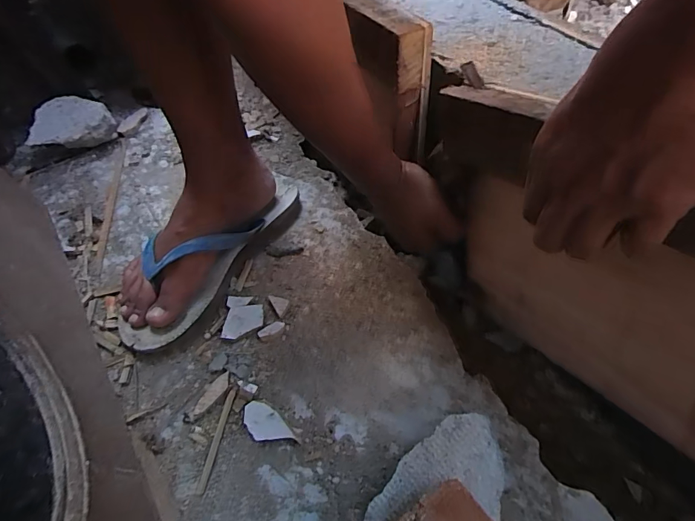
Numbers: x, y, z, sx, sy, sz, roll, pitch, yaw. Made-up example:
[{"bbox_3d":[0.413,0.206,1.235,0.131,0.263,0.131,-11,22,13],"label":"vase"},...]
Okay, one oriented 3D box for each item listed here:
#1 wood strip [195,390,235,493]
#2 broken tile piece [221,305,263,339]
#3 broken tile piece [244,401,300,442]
[{"bbox_3d":[-0.112,0.152,0.385,0.008,0.004,0.085,6,51,8],"label":"wood strip"},{"bbox_3d":[-0.105,0.060,0.454,0.040,0.006,0.036,-10,50,-6],"label":"broken tile piece"},{"bbox_3d":[-0.070,0.142,0.389,0.027,0.009,0.050,-36,57,-24],"label":"broken tile piece"}]

